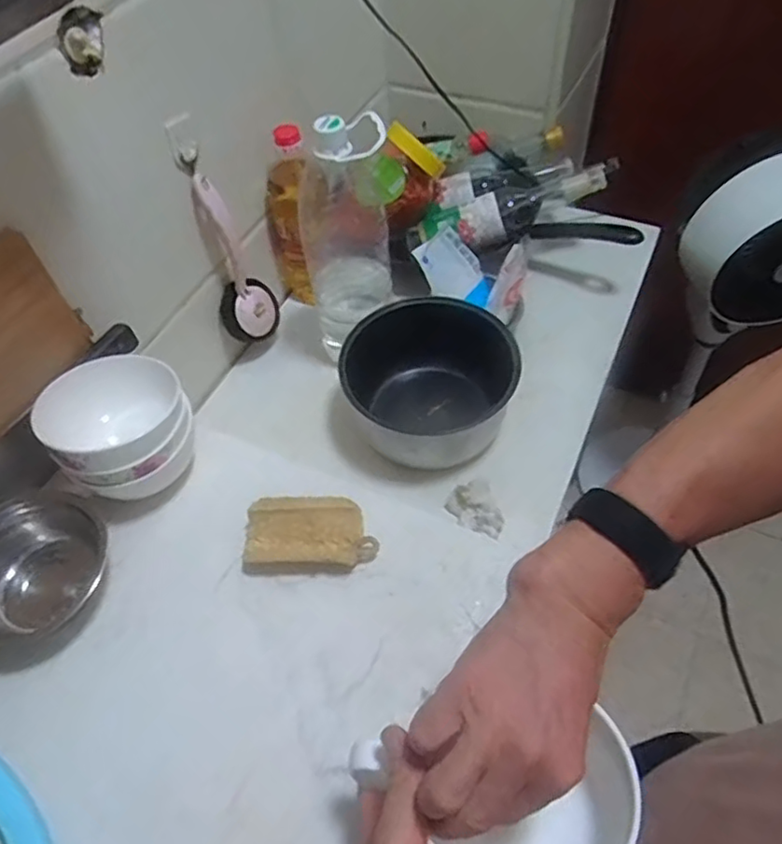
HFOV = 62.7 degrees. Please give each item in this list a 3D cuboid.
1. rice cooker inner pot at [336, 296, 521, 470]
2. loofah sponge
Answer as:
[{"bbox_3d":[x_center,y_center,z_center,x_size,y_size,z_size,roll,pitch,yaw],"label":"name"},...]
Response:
[{"bbox_3d":[0.047,-0.047,0.782,0.197,0.123,0.191,-2,54,2],"label":"rice cooker inner pot"},{"bbox_3d":[-0.070,0.099,0.560,0.110,0.031,0.056,0,54,3],"label":"loofah sponge"}]

